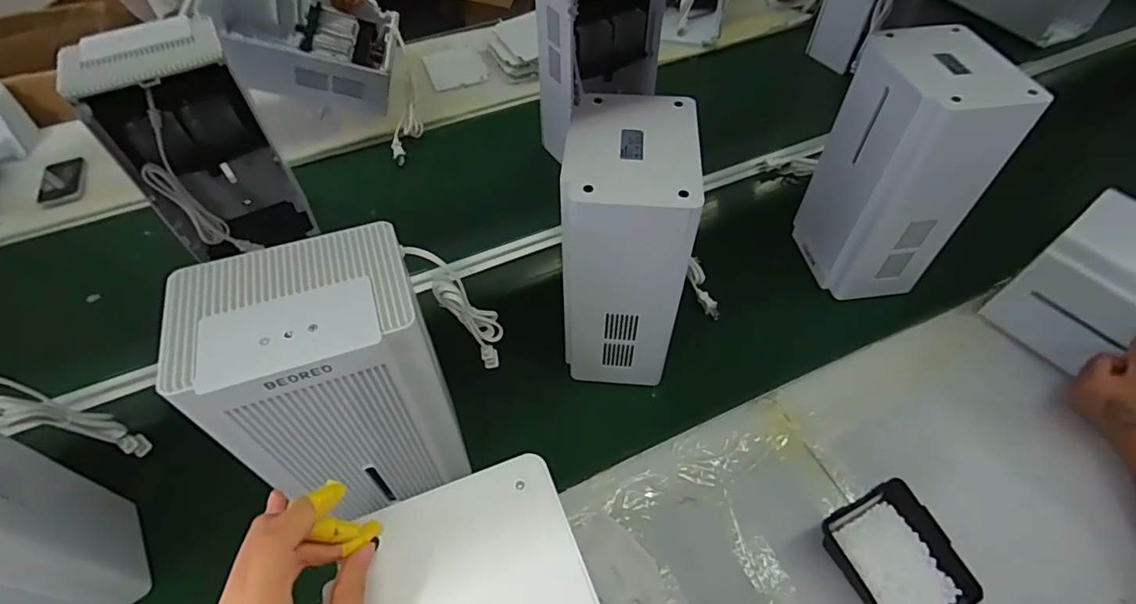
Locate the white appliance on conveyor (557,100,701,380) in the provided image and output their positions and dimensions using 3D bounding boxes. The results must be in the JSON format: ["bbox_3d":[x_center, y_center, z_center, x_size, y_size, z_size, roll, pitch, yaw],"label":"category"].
[{"bbox_3d":[0.073,-0.065,0.705,0.137,0.332,0.192,4,48,3],"label":"white appliance on conveyor"}]

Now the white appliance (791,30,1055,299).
[{"bbox_3d":[0.478,-0.189,0.793,0.140,0.335,0.189,-3,48,-3],"label":"white appliance"}]

